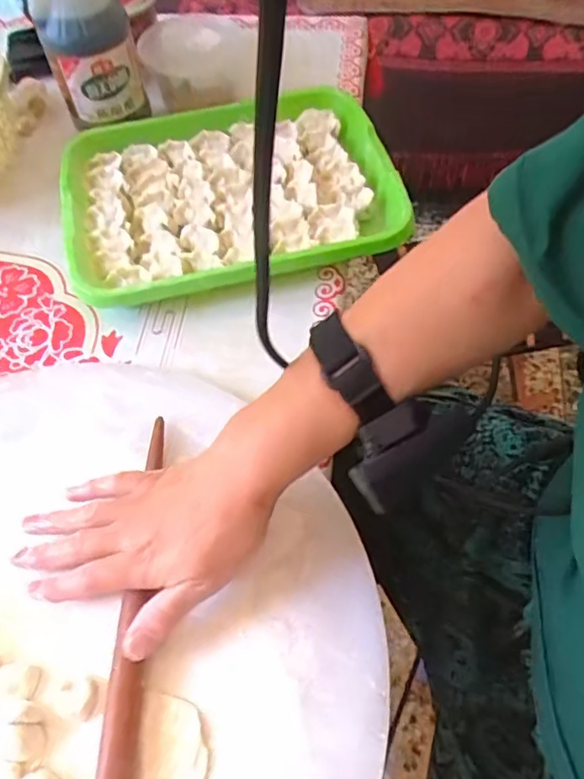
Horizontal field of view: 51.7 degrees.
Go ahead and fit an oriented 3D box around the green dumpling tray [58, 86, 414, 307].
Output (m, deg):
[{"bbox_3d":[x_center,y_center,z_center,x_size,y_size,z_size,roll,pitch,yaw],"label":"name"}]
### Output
[{"bbox_3d":[-0.064,-0.197,0.590,0.304,0.044,0.245,-15,58,-7],"label":"green dumpling tray"}]

